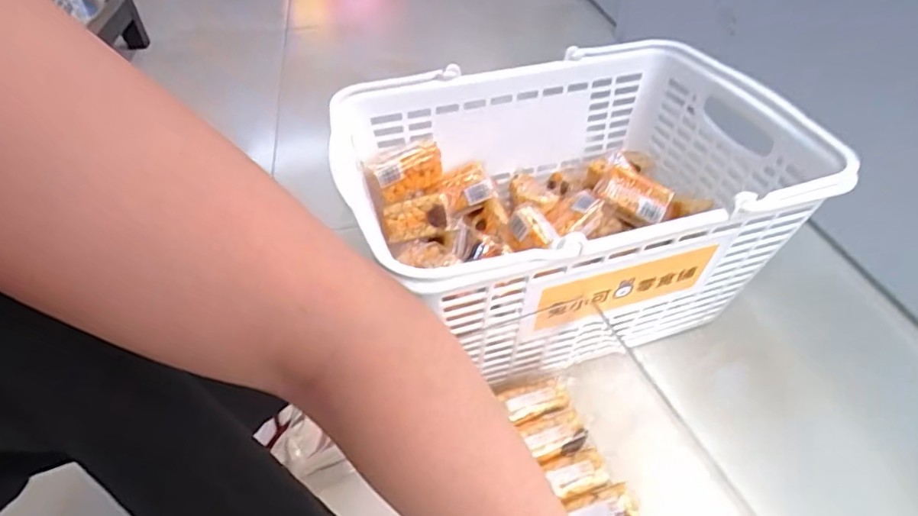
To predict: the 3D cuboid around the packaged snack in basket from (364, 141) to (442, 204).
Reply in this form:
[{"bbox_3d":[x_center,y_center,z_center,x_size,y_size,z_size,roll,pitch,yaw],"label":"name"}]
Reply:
[{"bbox_3d":[-0.065,-0.103,0.603,0.086,0.047,0.040,-26,50,-24],"label":"packaged snack in basket"}]

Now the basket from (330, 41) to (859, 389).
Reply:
[{"bbox_3d":[0.119,-0.061,0.571,0.419,0.198,0.302,-13,46,-13],"label":"basket"}]

